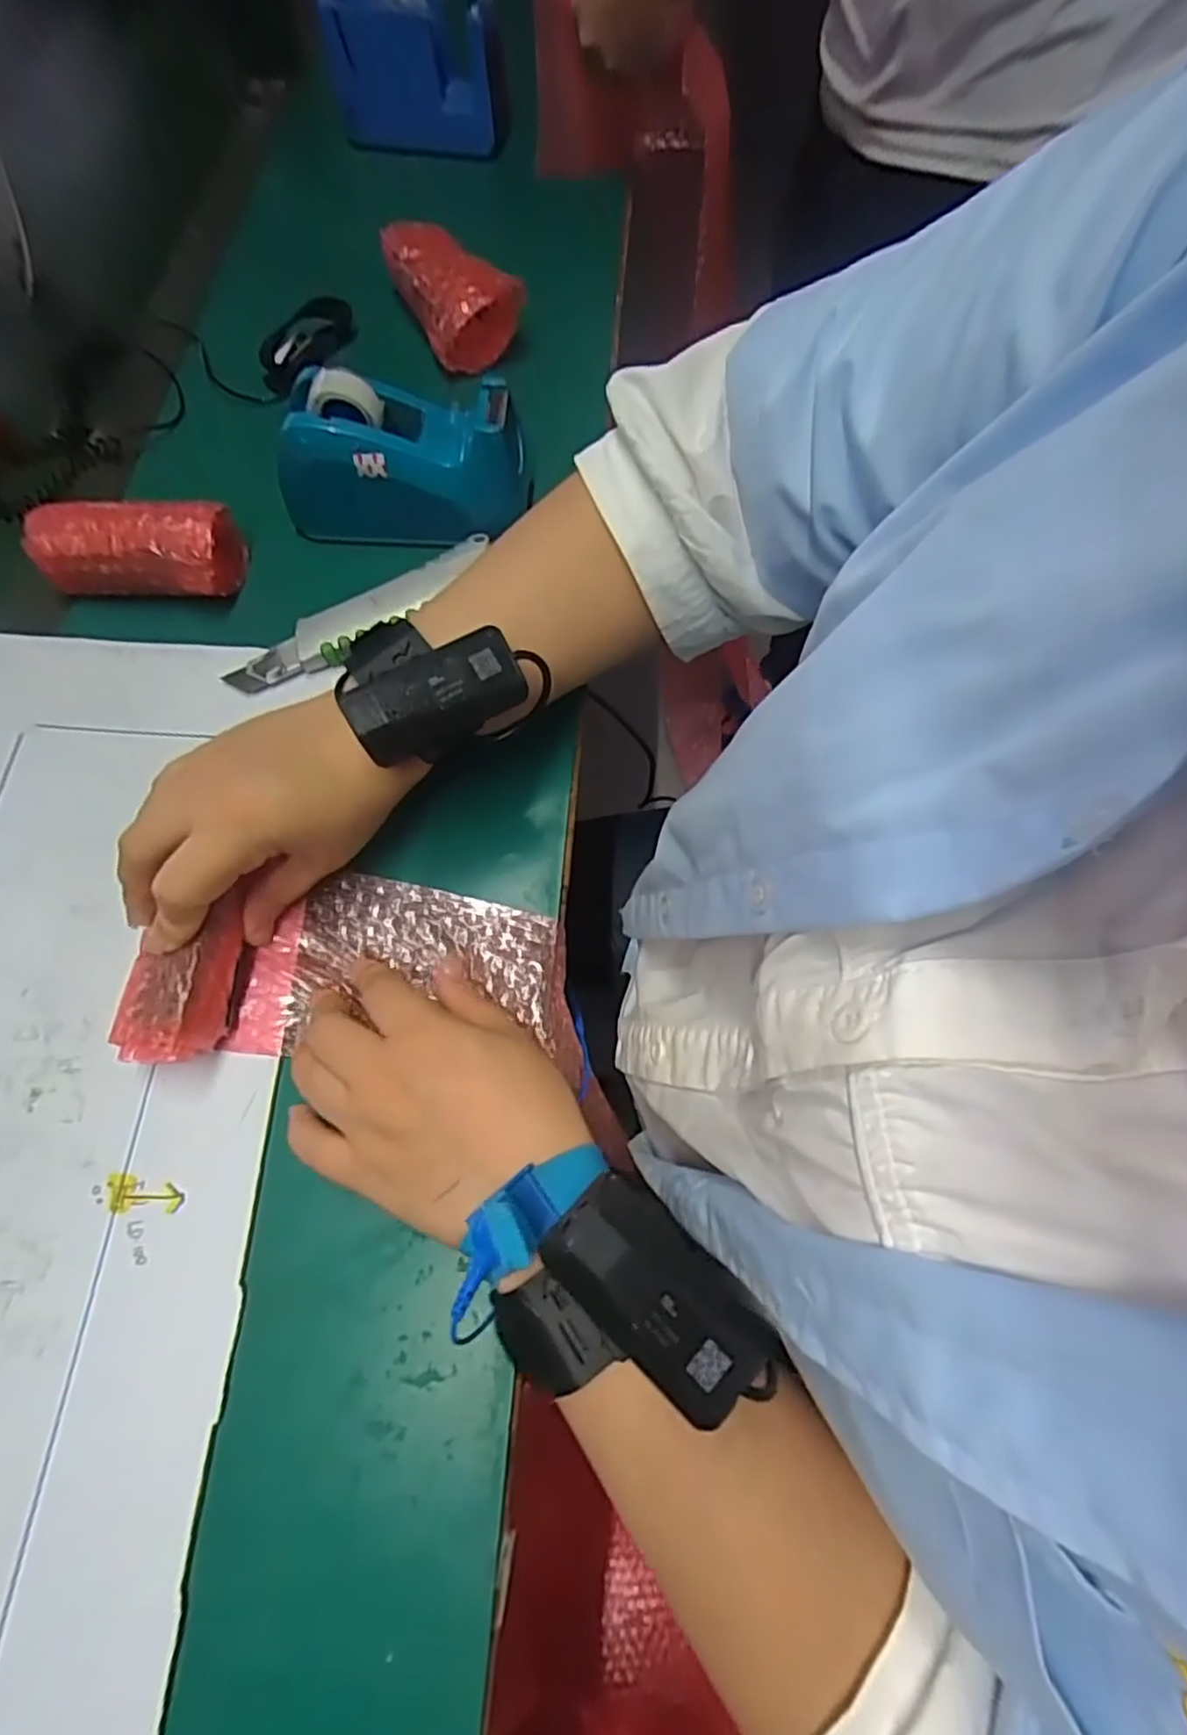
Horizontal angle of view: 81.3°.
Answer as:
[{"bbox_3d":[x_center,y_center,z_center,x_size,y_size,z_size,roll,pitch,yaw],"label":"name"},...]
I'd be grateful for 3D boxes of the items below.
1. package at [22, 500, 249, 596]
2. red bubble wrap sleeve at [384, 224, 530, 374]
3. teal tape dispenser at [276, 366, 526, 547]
[{"bbox_3d":[-0.261,-0.181,0.393,0.102,0.036,0.044,0,69,-2],"label":"package"},{"bbox_3d":[-0.097,-0.400,0.475,0.062,0.047,0.112,-27,71,-9],"label":"red bubble wrap sleeve"},{"bbox_3d":[-0.111,-0.237,0.400,0.138,0.077,0.053,4,69,0],"label":"teal tape dispenser"}]

